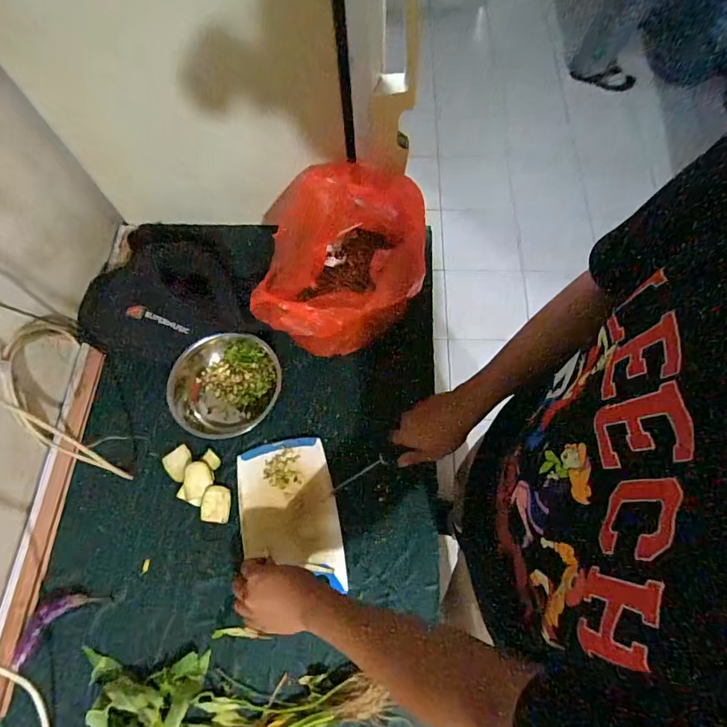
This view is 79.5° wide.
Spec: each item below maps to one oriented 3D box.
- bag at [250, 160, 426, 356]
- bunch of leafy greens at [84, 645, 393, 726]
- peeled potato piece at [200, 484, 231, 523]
[{"bbox_3d":[-0.028,-0.150,0.705,0.241,0.194,0.281,2,68,2],"label":"bag"},{"bbox_3d":[-0.170,0.458,0.566,0.406,0.044,0.153,-4,68,-1],"label":"bunch of leafy greens"},{"bbox_3d":[-0.230,0.219,0.683,0.045,0.006,0.054,3,68,2],"label":"peeled potato piece"}]

